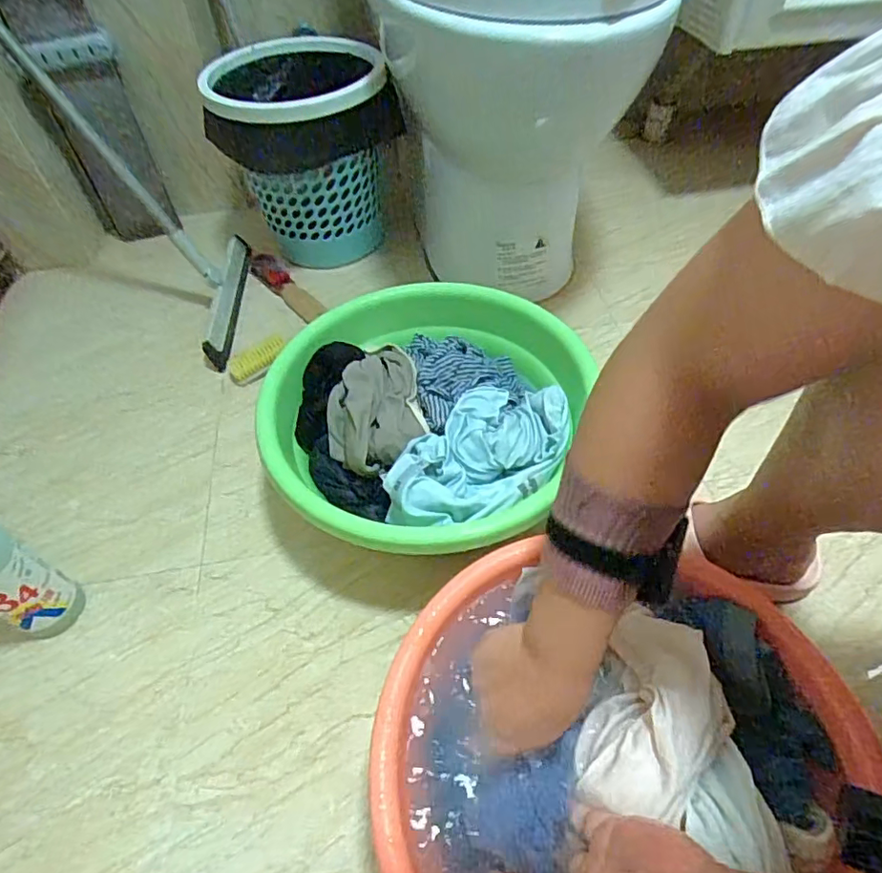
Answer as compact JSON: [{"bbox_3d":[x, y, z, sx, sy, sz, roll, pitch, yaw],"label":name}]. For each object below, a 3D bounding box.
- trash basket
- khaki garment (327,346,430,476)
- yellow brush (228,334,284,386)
[{"bbox_3d":[-0.232,-0.473,0.916,0.246,0.264,0.284,-17,51,-11],"label":"trash basket"},{"bbox_3d":[-0.078,-0.043,0.629,0.108,0.050,0.174,-9,50,-5],"label":"khaki garment"},{"bbox_3d":[-0.263,-0.111,0.784,0.089,0.029,0.038,-44,62,-9],"label":"yellow brush"}]

